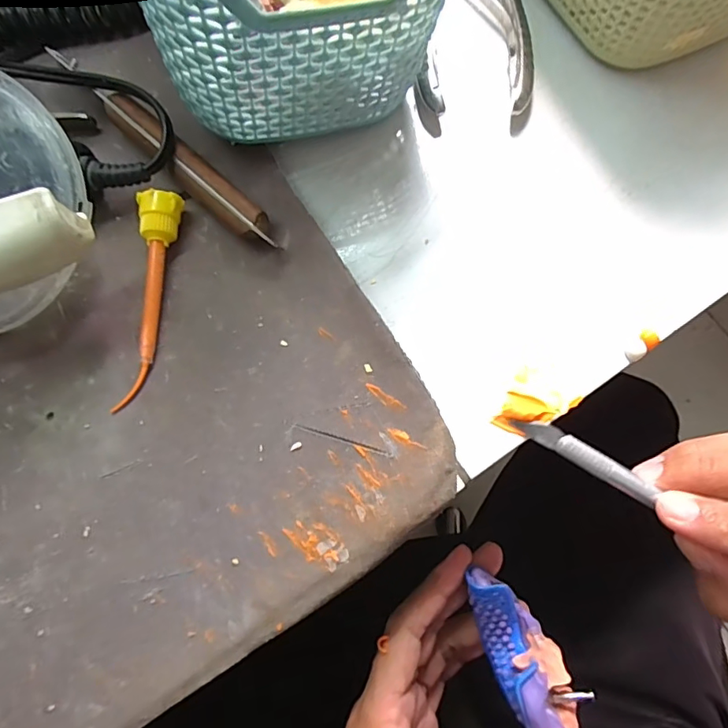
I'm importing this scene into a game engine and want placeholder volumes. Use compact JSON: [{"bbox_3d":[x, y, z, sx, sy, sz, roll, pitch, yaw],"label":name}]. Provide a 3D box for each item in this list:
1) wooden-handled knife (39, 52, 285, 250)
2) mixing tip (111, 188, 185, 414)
[{"bbox_3d":[-0.091,-0.097,0.215,0.143,0.017,0.014,41,79,11],"label":"wooden-handled knife"},{"bbox_3d":[-0.088,-0.027,0.196,0.015,0.016,0.088,5,75,3],"label":"mixing tip"}]

